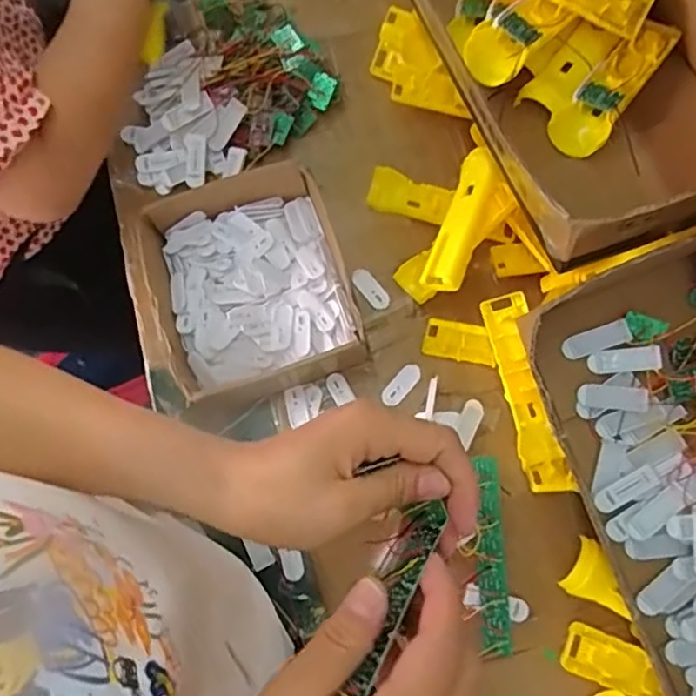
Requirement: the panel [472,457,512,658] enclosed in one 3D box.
[{"bbox_3d":[0.132,0.194,0.585,0.026,0.007,0.179,-4,84,8],"label":"panel"}]

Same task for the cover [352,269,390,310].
[{"bbox_3d":[0.025,-0.063,0.674,0.023,0.009,0.049,-40,80,-11],"label":"cover"}]

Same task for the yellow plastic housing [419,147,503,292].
[{"bbox_3d":[0.119,-0.131,0.637,0.045,0.025,0.162,21,76,4],"label":"yellow plastic housing"}]

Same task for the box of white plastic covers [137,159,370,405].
[{"bbox_3d":[-0.099,-0.064,0.651,0.187,0.058,0.217,-17,77,-6],"label":"box of white plastic covers"}]

